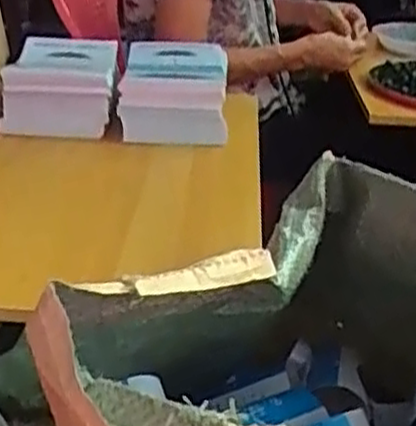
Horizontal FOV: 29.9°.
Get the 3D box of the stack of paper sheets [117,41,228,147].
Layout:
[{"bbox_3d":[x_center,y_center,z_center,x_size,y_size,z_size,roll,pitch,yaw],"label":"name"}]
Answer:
[{"bbox_3d":[-0.045,-0.152,0.984,0.122,0.067,0.206,1,26,-3],"label":"stack of paper sheets"}]

